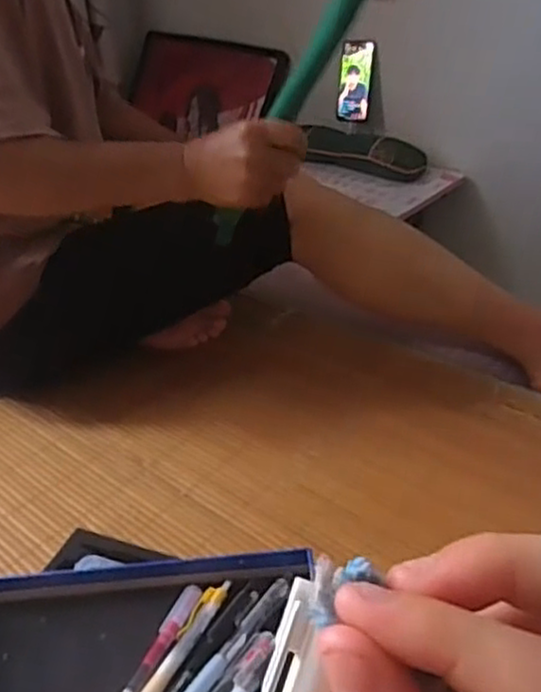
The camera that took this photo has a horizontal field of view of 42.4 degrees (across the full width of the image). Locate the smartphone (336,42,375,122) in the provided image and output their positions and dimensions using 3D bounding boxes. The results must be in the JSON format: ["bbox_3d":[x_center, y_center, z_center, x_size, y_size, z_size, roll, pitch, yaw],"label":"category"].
[{"bbox_3d":[0.183,-0.566,1.493,0.068,0.161,0.010,6,26,7],"label":"smartphone"}]

